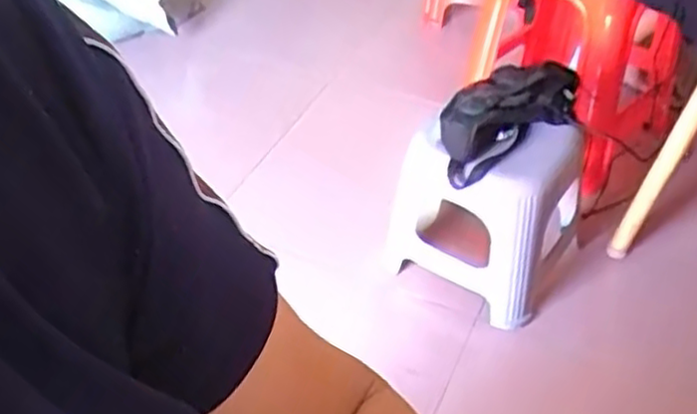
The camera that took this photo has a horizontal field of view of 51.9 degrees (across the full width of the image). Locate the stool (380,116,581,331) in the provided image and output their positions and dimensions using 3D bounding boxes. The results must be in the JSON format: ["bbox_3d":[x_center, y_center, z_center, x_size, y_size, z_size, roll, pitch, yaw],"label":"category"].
[{"bbox_3d":[0.254,0.014,1.359,0.297,0.345,0.224,30,52,29],"label":"stool"}]

